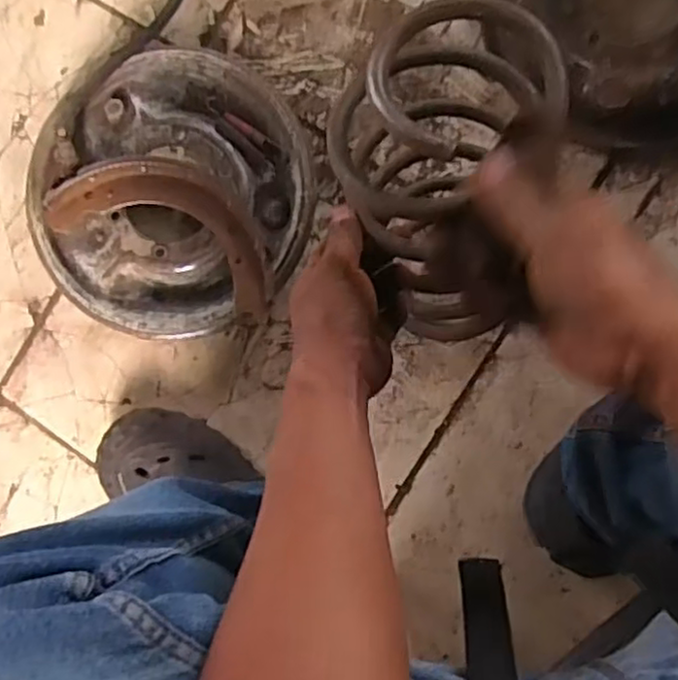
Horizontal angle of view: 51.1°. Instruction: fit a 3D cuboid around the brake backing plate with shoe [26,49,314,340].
[{"bbox_3d":[-0.156,-0.136,0.680,0.255,0.081,0.259,0,90,9],"label":"brake backing plate with shoe"}]

